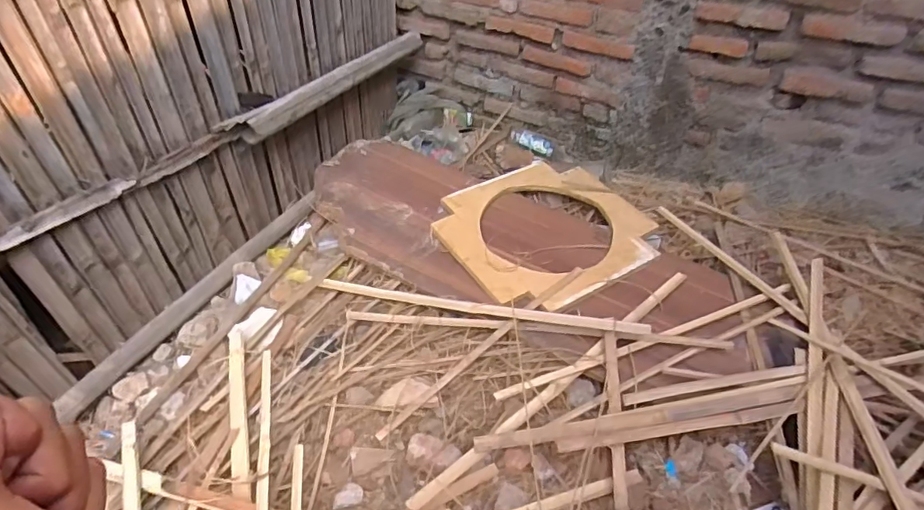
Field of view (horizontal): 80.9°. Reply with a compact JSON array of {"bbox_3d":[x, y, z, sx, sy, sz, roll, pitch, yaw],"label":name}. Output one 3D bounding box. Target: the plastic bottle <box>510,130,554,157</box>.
[{"bbox_3d":[0.220,-0.357,1.725,0.145,0.045,0.056,21,43,18],"label":"plastic bottle"}]

